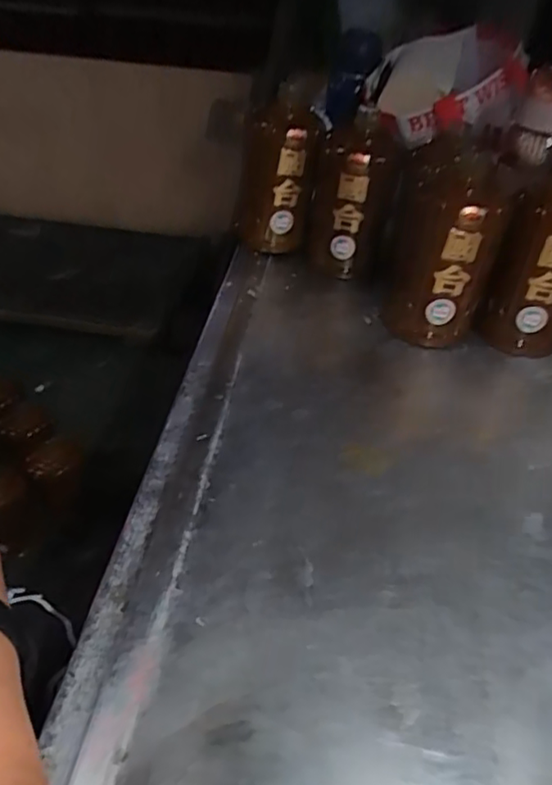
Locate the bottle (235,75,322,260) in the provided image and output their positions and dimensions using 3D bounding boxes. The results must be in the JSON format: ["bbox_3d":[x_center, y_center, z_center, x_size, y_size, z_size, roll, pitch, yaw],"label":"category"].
[{"bbox_3d":[0.000,-0.244,0.693,0.087,0.191,0.093,0,39,4],"label":"bottle"}]

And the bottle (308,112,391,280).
[{"bbox_3d":[0.080,-0.214,0.683,0.079,0.167,0.090,3,39,8],"label":"bottle"}]

